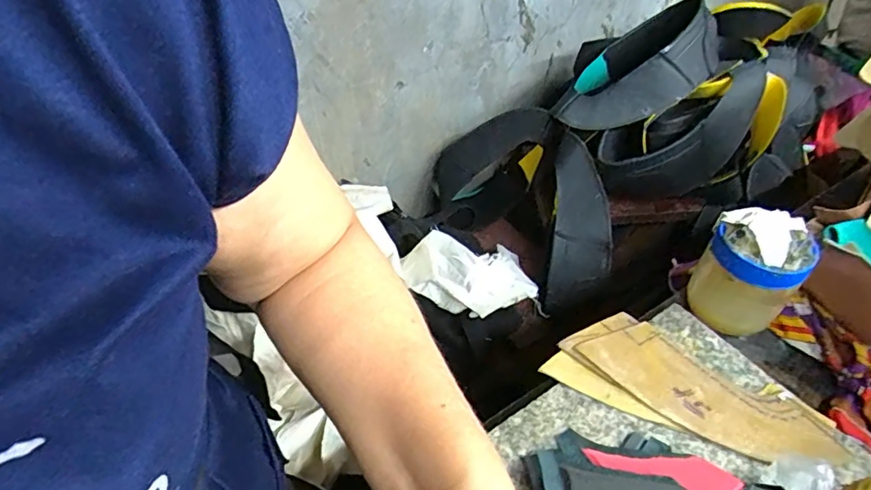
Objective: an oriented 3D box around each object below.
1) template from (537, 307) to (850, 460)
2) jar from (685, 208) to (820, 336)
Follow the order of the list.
[{"bbox_3d":[0.197,0.109,0.417,0.199,0.011,0.083,21,50,22],"label":"template"},{"bbox_3d":[0.268,0.020,0.455,0.075,0.090,0.072,27,52,26],"label":"jar"}]

